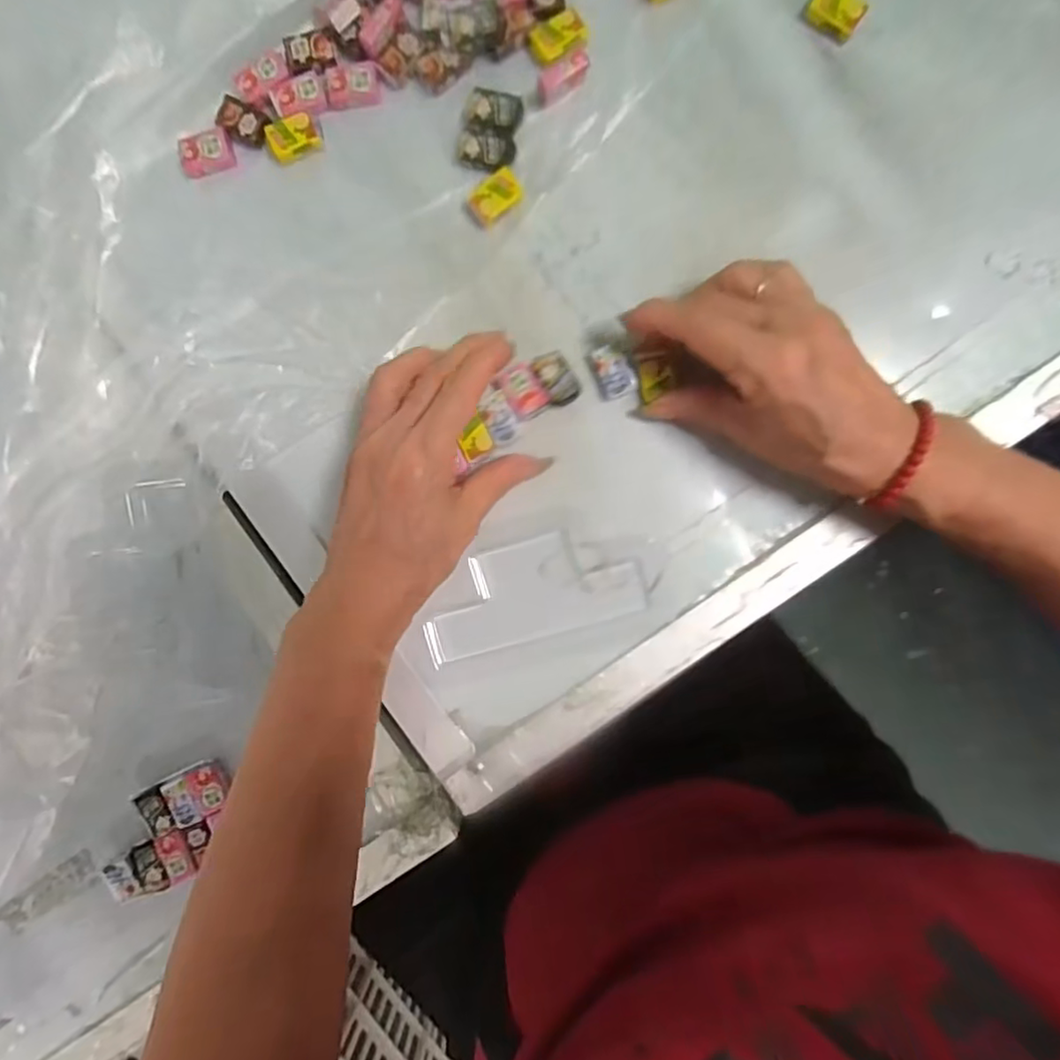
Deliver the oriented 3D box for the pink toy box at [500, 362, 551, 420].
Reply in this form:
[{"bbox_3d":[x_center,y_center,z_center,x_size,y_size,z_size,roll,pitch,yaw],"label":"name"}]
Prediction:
[{"bbox_3d":[-0.002,-0.072,0.319,0.019,0.004,0.026,-28,92,3],"label":"pink toy box"}]

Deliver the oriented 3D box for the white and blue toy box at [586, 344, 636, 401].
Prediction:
[{"bbox_3d":[0.042,-0.081,0.315,0.018,0.005,0.026,-25,92,2],"label":"white and blue toy box"}]

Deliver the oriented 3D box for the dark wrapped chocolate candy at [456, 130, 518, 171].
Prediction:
[{"bbox_3d":[-0.022,-0.192,0.314,0.028,0.008,0.017,5,93,1],"label":"dark wrapped chocolate candy"}]

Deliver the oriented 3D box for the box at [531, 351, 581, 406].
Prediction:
[{"bbox_3d":[0.014,-0.078,0.317,0.017,0.004,0.028,-30,92,3],"label":"box"}]

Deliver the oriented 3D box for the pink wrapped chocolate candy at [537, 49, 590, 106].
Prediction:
[{"bbox_3d":[0.016,-0.224,0.306,0.025,0.018,0.011,-24,92,2],"label":"pink wrapped chocolate candy"}]

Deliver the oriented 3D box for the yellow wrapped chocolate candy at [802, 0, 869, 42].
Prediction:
[{"bbox_3d":[0.149,-0.255,0.302,0.027,0.008,0.017,34,93,-1],"label":"yellow wrapped chocolate candy"}]

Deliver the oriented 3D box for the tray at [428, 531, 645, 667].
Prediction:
[{"bbox_3d":[0.000,0.032,0.328,0.116,0.010,0.052,-16,92,2],"label":"tray"}]

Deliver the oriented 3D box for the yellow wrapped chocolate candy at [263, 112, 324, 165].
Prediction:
[{"bbox_3d":[-0.121,-0.202,0.317,0.027,0.005,0.020,-26,92,2],"label":"yellow wrapped chocolate candy"}]

